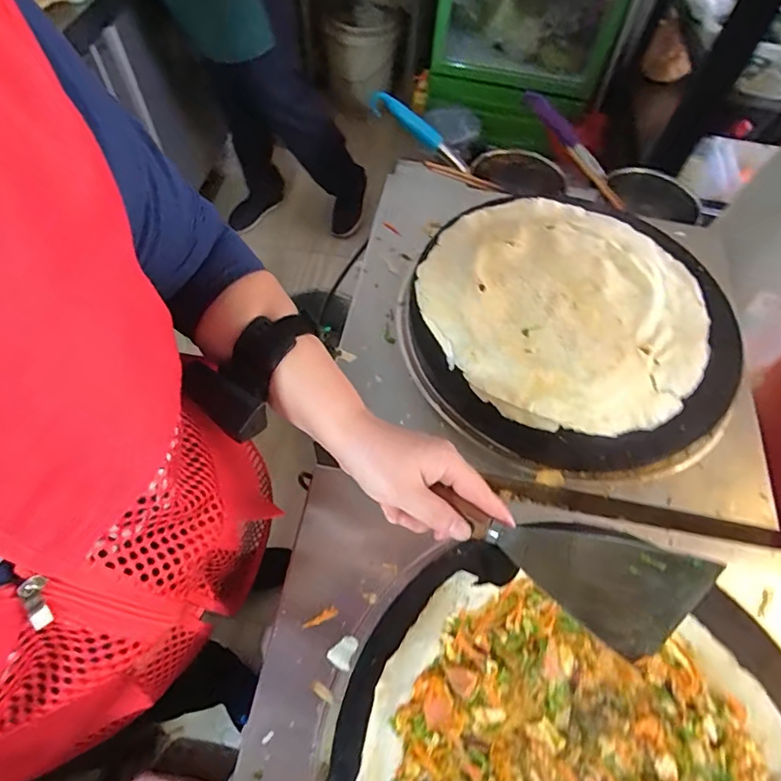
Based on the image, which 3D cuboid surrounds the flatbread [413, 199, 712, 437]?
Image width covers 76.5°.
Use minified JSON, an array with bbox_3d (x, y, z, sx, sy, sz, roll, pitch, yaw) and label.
[{"bbox_3d":[0.205,-0.104,0.591,0.324,0.017,0.322,0,64,-1],"label":"flatbread"}]

